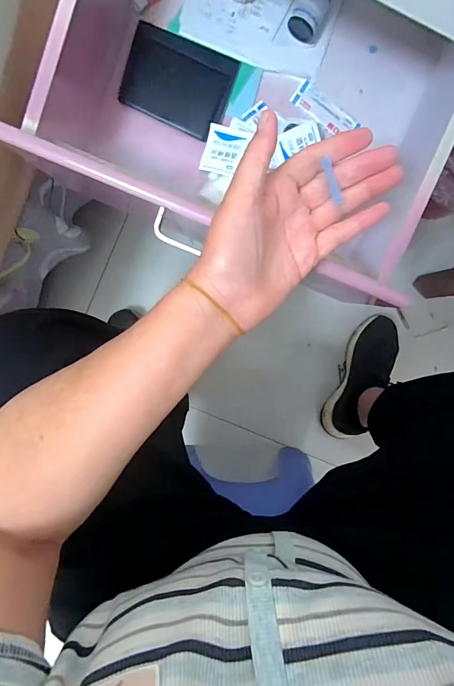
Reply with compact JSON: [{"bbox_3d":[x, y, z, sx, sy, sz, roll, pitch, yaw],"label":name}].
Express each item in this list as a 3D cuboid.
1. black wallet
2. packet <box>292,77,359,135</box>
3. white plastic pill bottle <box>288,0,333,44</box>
[{"bbox_3d":[-0.052,-0.283,0.393,0.113,0.011,0.086,20,92,-4],"label":"black wallet"},{"bbox_3d":[0.109,-0.256,0.402,0.076,0.004,0.029,35,91,-5],"label":"packet"},{"bbox_3d":[0.086,-0.337,0.367,0.033,0.028,0.047,24,92,-5],"label":"white plastic pill bottle"}]

